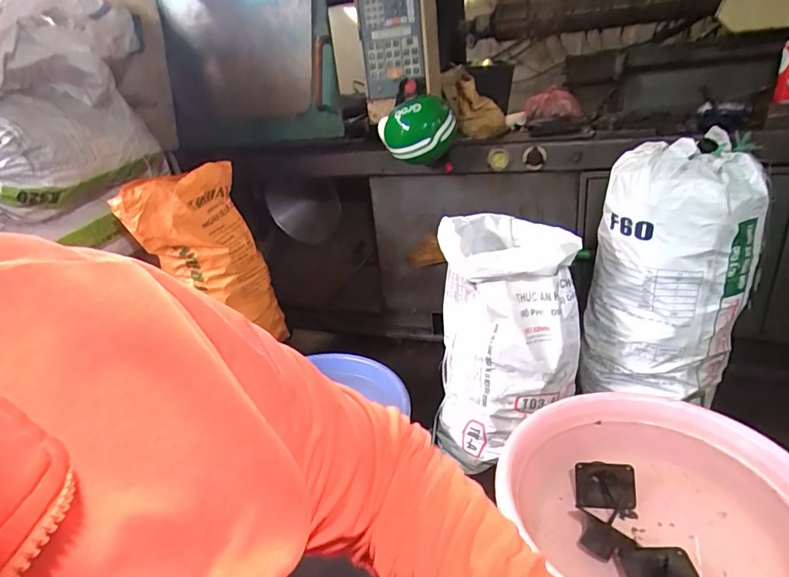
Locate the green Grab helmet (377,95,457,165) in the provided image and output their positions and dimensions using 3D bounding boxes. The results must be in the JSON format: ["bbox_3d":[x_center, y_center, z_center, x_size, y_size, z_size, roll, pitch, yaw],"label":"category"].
[{"bbox_3d":[0.076,-0.557,1.690,0.264,0.215,0.295,-6,26,1],"label":"green Grab helmet"}]

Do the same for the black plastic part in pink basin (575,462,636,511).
[{"bbox_3d":[0.342,0.320,0.773,0.090,0.013,0.073,-7,53,23],"label":"black plastic part in pink basin"}]

